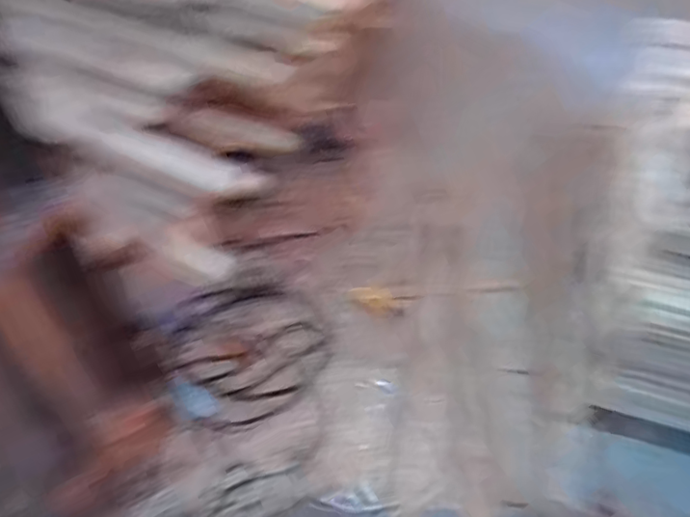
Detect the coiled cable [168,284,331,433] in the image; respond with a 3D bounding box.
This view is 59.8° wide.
[{"bbox_3d":[-0.227,0.232,1.472,0.383,0.063,0.370,8,49,-9],"label":"coiled cable"}]

